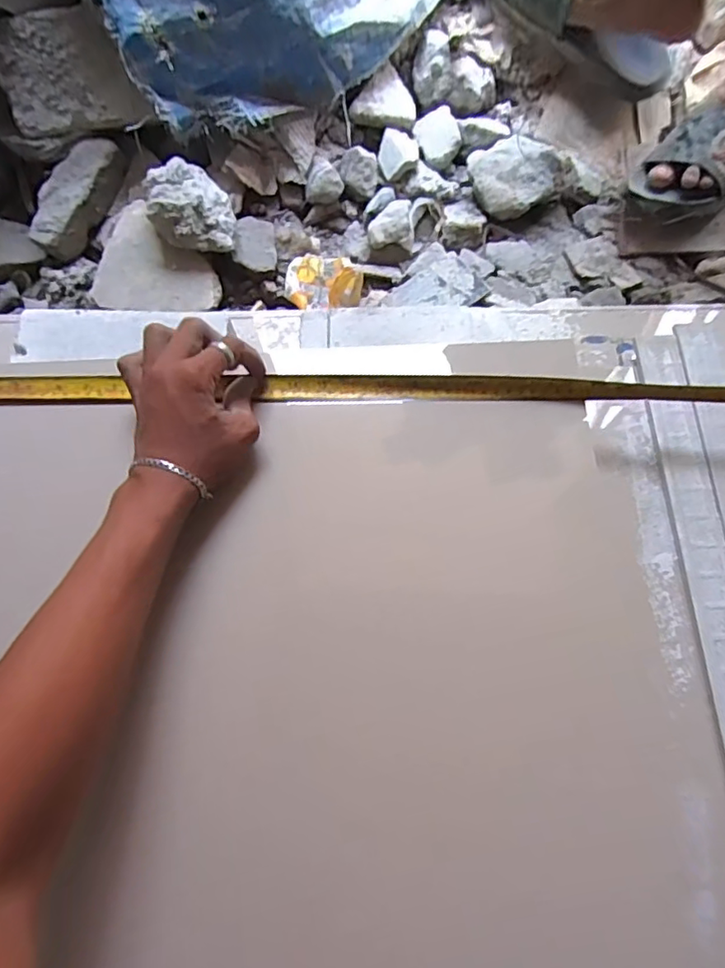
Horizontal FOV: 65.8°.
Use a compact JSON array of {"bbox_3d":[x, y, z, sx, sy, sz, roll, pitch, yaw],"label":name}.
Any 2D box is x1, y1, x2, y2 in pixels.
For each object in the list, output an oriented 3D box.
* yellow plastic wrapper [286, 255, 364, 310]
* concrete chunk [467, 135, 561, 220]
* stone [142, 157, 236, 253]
[{"bbox_3d":[-0.048,-0.256,0.703,0.093,0.036,0.068,5,70,4],"label":"yellow plastic wrapper"},{"bbox_3d":[0.193,-0.405,0.727,0.100,0.052,0.108,-41,73,-12],"label":"concrete chunk"},{"bbox_3d":[-0.209,-0.336,0.690,0.091,0.089,0.100,-1,70,2],"label":"stone"}]

